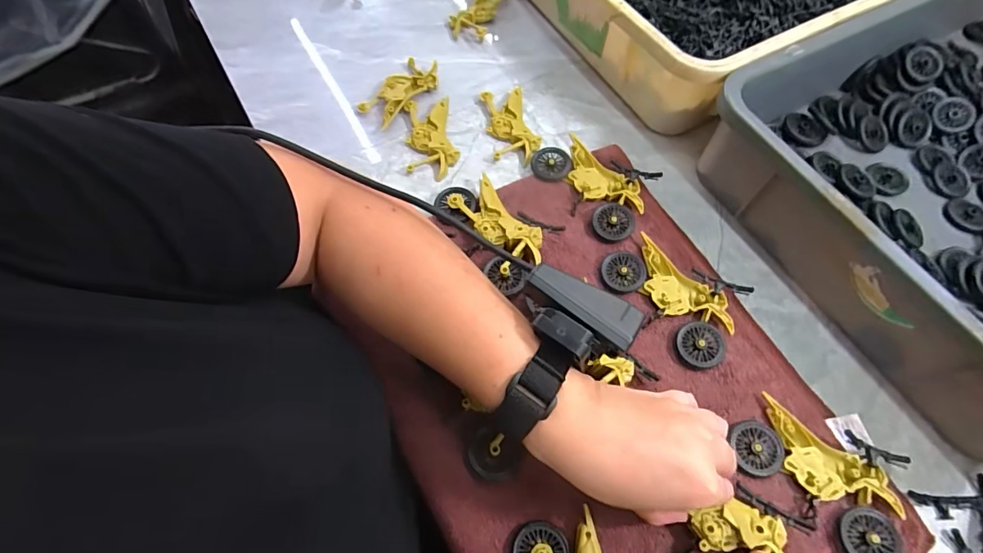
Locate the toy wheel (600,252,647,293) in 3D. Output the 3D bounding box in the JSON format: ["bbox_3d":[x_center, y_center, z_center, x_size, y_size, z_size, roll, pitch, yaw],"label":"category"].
[{"bbox_3d":[0.114,-0.006,0.397,0.035,0.005,0.035,0,64,-1],"label":"toy wheel"}]

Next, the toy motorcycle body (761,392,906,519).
[{"bbox_3d":[0.237,0.135,0.332,0.099,0.011,0.044,34,68,15],"label":"toy motorcycle body"}]

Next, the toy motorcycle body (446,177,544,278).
[{"bbox_3d":[0.005,-0.044,0.408,0.046,0.020,0.097,-30,68,-15],"label":"toy motorcycle body"}]

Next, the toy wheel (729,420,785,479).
[{"bbox_3d":[0.200,0.127,0.344,0.036,0.004,0.039,0,64,-1],"label":"toy wheel"}]

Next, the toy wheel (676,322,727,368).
[{"bbox_3d":[0.167,0.055,0.370,0.039,0.008,0.036,0,64,-1],"label":"toy wheel"}]

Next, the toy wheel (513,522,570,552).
[{"bbox_3d":[0.033,0.182,0.303,0.036,0.011,0.037,0,64,-1],"label":"toy wheel"}]

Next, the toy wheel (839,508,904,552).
[{"bbox_3d":[0.255,0.176,0.311,0.034,0.011,0.035,0,64,-1],"label":"toy wheel"}]

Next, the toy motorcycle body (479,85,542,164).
[{"bbox_3d":[0.018,-0.158,0.475,0.046,0.011,0.091,-11,64,-6],"label":"toy motorcycle body"}]

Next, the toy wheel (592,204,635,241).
[{"bbox_3d":[0.110,-0.050,0.418,0.035,0.005,0.035,0,64,-1],"label":"toy wheel"}]

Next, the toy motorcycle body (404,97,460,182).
[{"bbox_3d":[-0.061,-0.140,0.464,0.049,0.011,0.093,-6,64,-4],"label":"toy motorcycle body"}]

